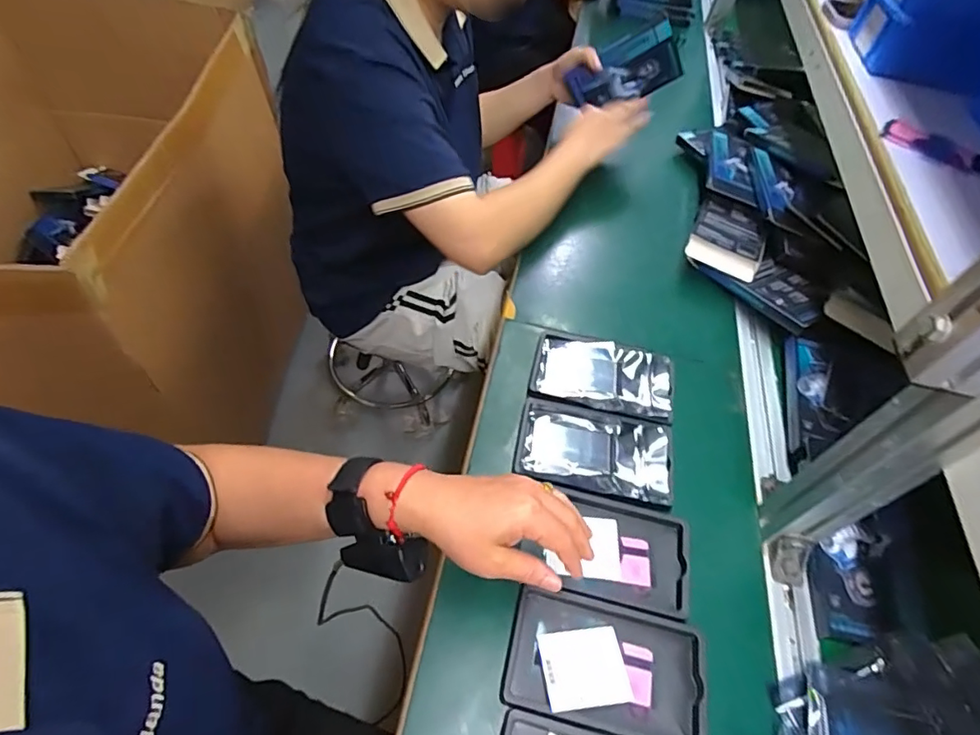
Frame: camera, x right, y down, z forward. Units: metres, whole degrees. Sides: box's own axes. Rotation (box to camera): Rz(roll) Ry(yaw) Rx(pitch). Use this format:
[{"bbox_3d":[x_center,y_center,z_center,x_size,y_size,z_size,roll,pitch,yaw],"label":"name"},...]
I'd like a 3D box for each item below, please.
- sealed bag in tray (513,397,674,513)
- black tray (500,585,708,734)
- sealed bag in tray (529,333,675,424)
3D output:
[{"bbox_3d":[0.109,0.087,0.553,0.158,0.014,0.097,15,55,2],"label":"sealed bag in tray"},{"bbox_3d":[0.095,0.247,0.442,0.159,0.026,0.095,14,55,2],"label":"black tray"},{"bbox_3d":[0.131,0.007,0.608,0.156,0.017,0.101,15,55,3],"label":"sealed bag in tray"}]

